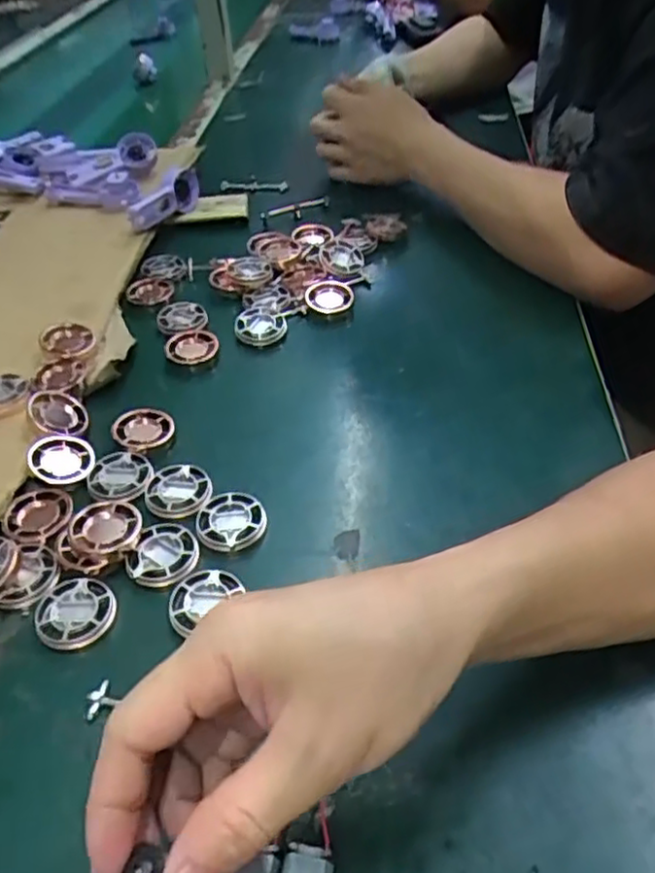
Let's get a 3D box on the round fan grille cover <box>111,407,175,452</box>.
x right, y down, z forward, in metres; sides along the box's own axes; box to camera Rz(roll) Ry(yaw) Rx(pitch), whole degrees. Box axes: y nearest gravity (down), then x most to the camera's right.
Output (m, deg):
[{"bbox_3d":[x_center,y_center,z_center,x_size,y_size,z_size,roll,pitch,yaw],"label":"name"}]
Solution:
[{"bbox_3d":[-0.120,-0.005,0.452,0.038,0.007,0.033,-20,46,-19],"label":"round fan grille cover"}]

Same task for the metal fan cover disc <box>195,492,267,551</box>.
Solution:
[{"bbox_3d":[-0.055,0.047,0.398,0.038,0.004,0.039,-1,43,1],"label":"metal fan cover disc"}]

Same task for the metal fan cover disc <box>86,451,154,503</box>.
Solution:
[{"bbox_3d":[-0.127,0.023,0.426,0.037,0.004,0.039,-1,43,1],"label":"metal fan cover disc"}]

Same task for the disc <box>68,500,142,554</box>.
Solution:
[{"bbox_3d":[-0.124,0.050,0.386,0.036,0.004,0.038,1,43,0],"label":"disc"}]

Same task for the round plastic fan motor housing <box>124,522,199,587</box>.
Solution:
[{"bbox_3d":[-0.091,0.064,0.383,0.038,0.004,0.040,-1,43,1],"label":"round plastic fan motor housing"}]

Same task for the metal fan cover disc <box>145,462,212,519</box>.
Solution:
[{"bbox_3d":[-0.091,0.032,0.421,0.039,0.004,0.042,-1,43,1],"label":"metal fan cover disc"}]

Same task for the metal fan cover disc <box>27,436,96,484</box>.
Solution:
[{"bbox_3d":[-0.166,0.013,0.433,0.037,0.010,0.035,-9,53,-23],"label":"metal fan cover disc"}]

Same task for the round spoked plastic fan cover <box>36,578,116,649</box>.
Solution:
[{"bbox_3d":[-0.131,0.091,0.361,0.039,0.008,0.039,-1,43,1],"label":"round spoked plastic fan cover"}]

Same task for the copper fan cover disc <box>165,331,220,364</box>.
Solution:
[{"bbox_3d":[-0.102,-0.069,0.521,0.039,0.007,0.037,-1,43,1],"label":"copper fan cover disc"}]

